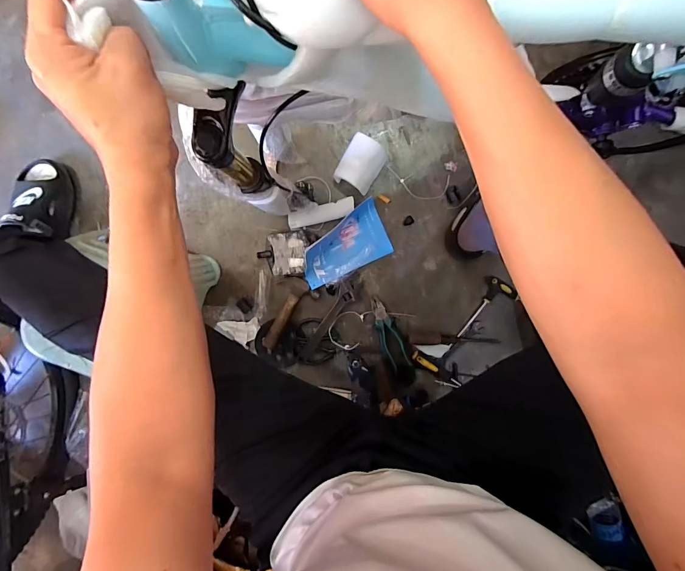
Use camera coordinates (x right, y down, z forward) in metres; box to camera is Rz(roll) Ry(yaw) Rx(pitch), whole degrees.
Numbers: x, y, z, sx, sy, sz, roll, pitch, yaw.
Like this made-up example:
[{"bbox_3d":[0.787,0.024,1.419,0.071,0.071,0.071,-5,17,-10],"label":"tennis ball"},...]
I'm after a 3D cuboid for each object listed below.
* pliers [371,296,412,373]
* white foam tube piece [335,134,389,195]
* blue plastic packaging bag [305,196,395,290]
[{"bbox_3d":[0.103,0.111,0.834,0.047,0.027,0.174,-25,97,4],"label":"pliers"},{"bbox_3d":[0.042,-0.260,0.776,0.085,0.060,0.106,28,97,-3],"label":"white foam tube piece"},{"bbox_3d":[0.001,-0.090,0.804,0.207,0.046,0.128,-25,97,4],"label":"blue plastic packaging bag"}]

